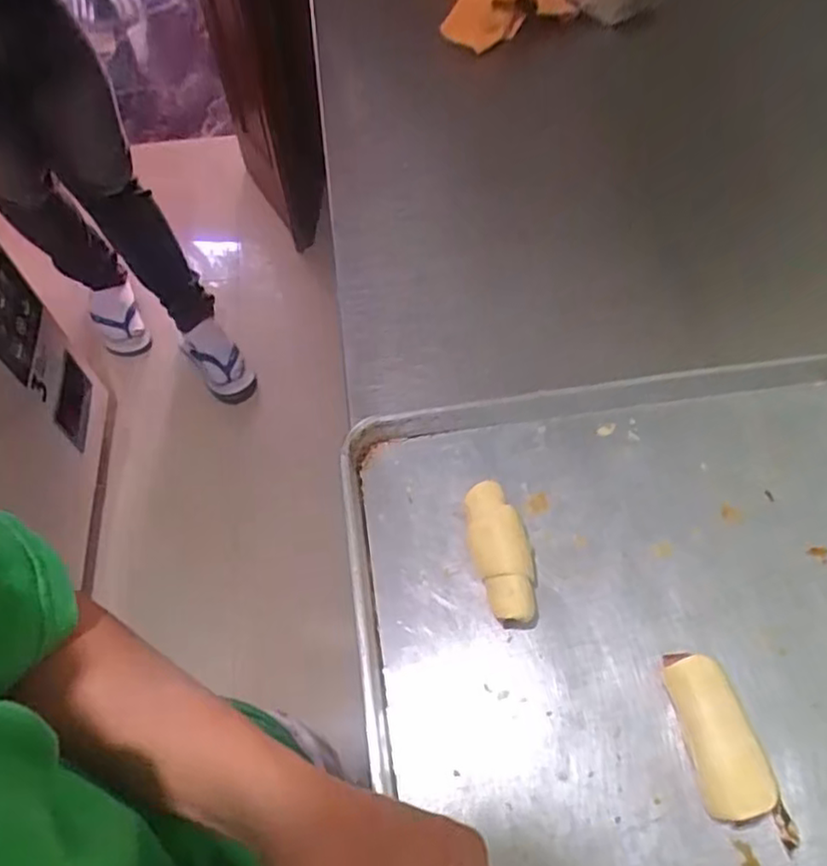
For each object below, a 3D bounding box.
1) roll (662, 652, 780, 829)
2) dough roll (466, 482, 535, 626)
[{"bbox_3d":[0.194,0.195,0.438,0.042,0.045,0.101,-9,60,-3],"label":"roll"},{"bbox_3d":[0.066,0.090,0.507,0.043,0.036,0.103,-13,60,-6],"label":"dough roll"}]

